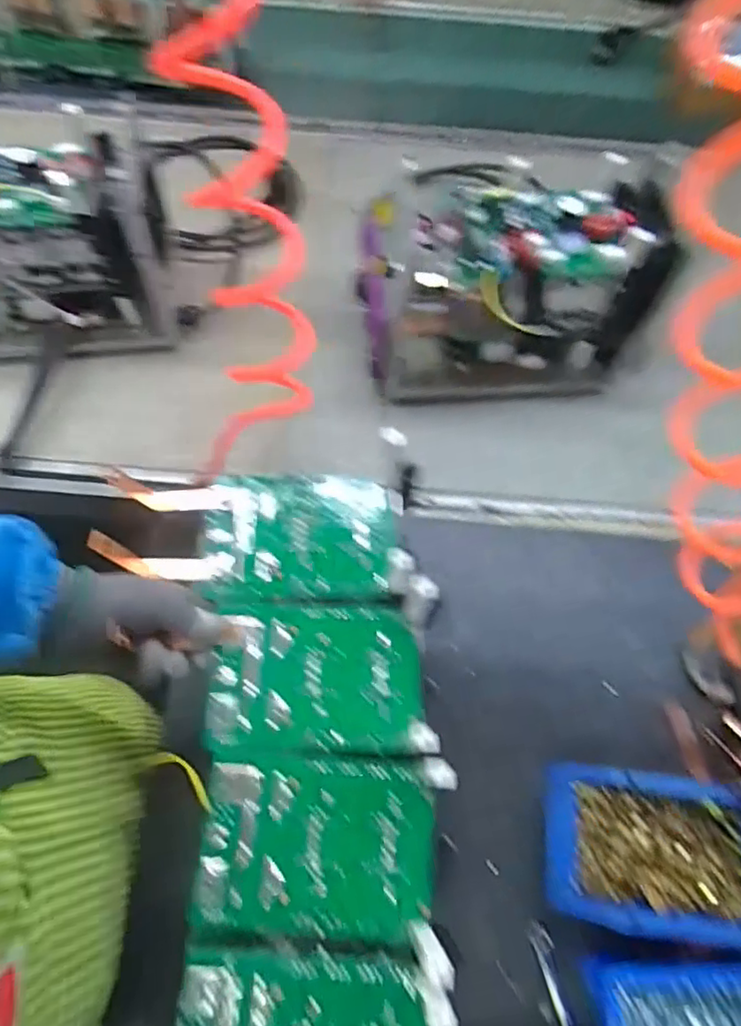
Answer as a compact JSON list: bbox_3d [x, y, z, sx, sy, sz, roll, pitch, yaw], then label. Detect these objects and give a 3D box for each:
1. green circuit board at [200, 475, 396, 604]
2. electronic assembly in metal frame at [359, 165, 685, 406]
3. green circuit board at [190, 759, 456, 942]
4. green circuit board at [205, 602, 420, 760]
[{"bbox_3d":[-0.063,0.019,0.520,0.160,0.008,0.115,0,68,-2],"label":"green circuit board"},{"bbox_3d":[0.154,-0.252,0.684,0.308,0.210,0.169,-4,68,-4],"label":"electronic assembly in metal frame"},{"bbox_3d":[-0.032,0.239,0.433,0.174,0.010,0.111,1,68,-2],"label":"green circuit board"},{"bbox_3d":[-0.044,0.130,0.477,0.162,0.006,0.114,0,68,-2],"label":"green circuit board"}]

